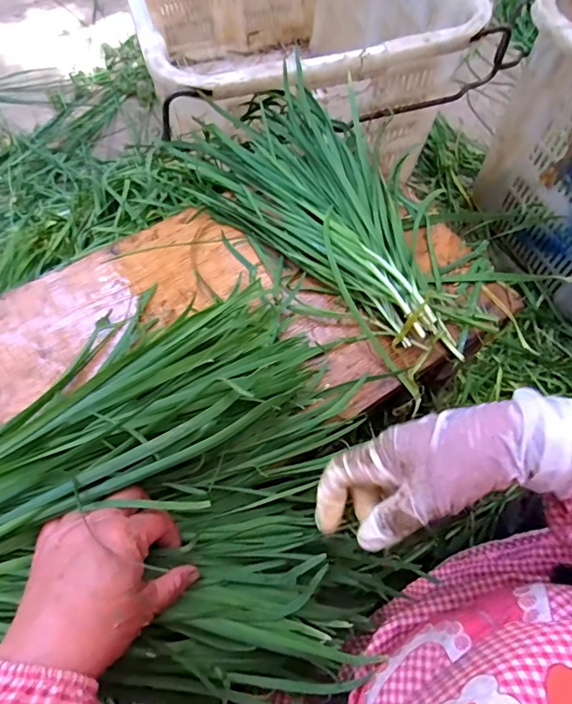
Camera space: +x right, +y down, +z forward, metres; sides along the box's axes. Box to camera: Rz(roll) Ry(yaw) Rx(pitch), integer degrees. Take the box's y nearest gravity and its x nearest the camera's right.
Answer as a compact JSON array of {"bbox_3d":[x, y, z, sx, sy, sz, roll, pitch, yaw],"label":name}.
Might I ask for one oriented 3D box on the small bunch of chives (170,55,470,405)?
[{"bbox_3d":[0.041,-0.156,0.520,0.191,0.063,0.402,-34,71,-16],"label":"small bunch of chives"}]

